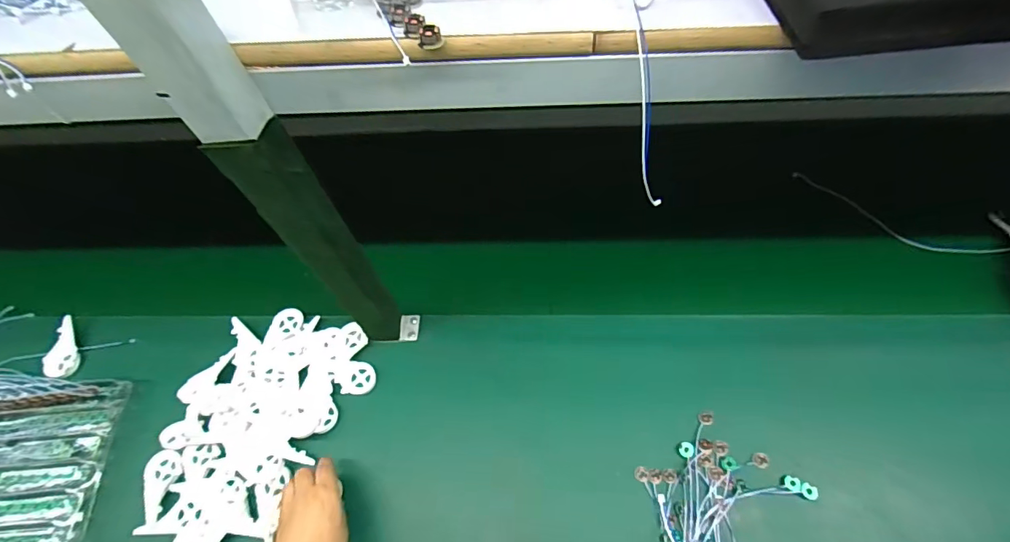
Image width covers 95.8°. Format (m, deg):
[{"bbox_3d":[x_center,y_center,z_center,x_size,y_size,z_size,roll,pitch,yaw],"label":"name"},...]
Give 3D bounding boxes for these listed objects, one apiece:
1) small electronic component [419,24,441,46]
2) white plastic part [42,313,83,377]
[{"bbox_3d":[-0.049,-0.153,0.296,0.013,0.010,0.009,-2,61,2],"label":"small electronic component"},{"bbox_3d":[-0.691,0.119,0.712,0.050,0.019,0.095,-7,74,0],"label":"white plastic part"}]

